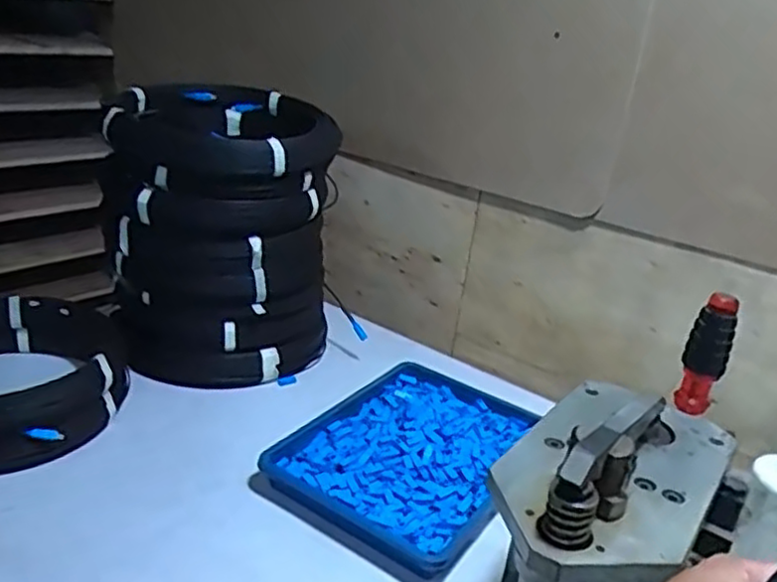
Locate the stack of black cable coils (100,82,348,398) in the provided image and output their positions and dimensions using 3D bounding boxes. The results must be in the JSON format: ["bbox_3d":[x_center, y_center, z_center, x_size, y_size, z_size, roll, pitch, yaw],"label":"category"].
[{"bbox_3d":[-0.231,-0.067,0.978,0.275,0.379,0.247,-5,25,-28],"label":"stack of black cable coils"}]

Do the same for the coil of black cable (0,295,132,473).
[{"bbox_3d":[-0.457,0.106,0.827,0.269,0.104,0.255,6,22,-3],"label":"coil of black cable"}]

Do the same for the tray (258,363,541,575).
[{"bbox_3d":[0.038,0.193,0.857,0.238,0.038,0.327,19,25,27],"label":"tray"}]

